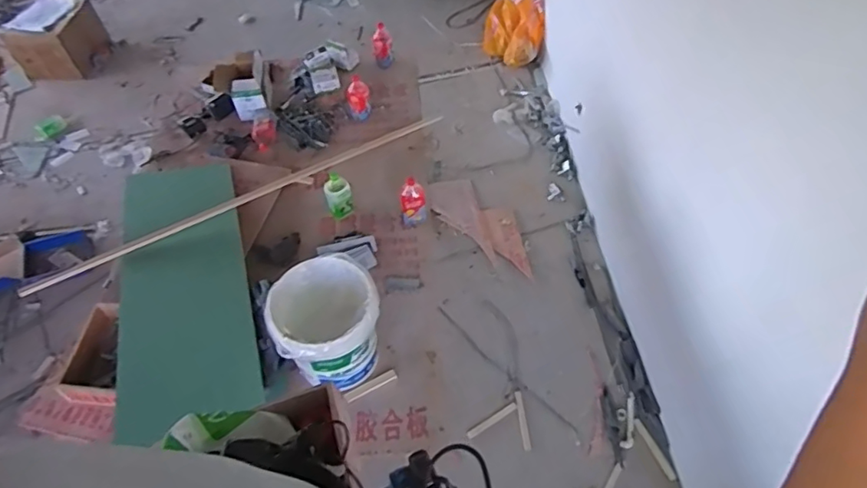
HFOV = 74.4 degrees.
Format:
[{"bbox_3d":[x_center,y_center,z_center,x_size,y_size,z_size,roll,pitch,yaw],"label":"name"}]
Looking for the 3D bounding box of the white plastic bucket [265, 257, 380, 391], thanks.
[{"bbox_3d":[-0.321,0.264,1.782,0.331,0.345,0.283,-34,59,-22],"label":"white plastic bucket"}]

